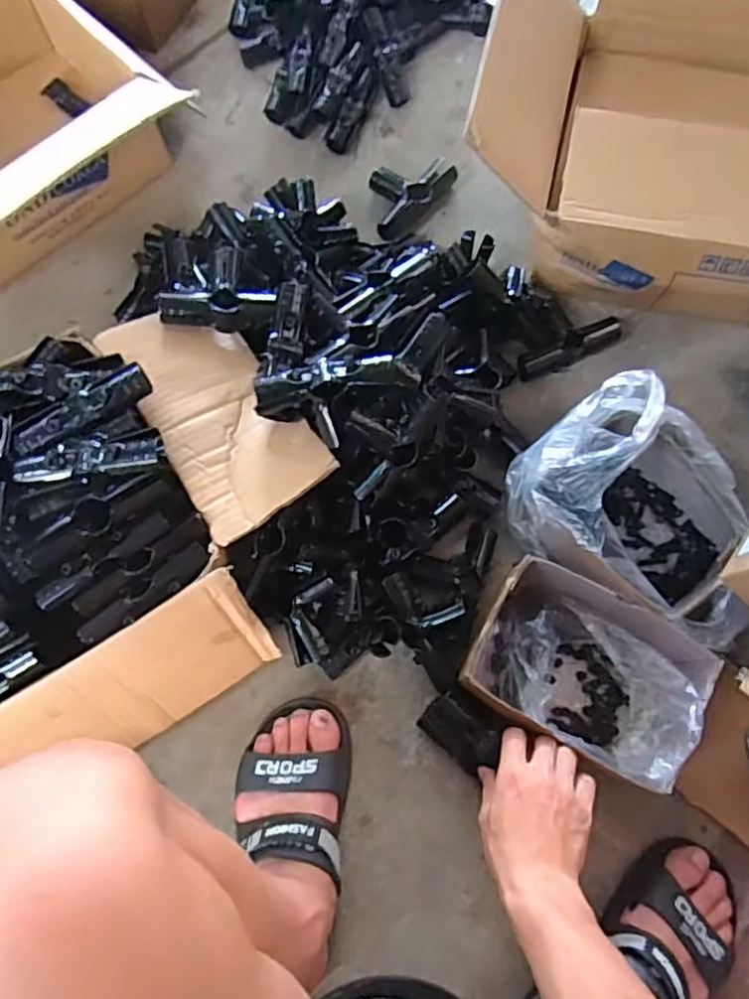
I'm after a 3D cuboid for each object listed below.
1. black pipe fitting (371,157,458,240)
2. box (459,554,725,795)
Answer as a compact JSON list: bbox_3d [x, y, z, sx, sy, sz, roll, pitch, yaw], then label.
[{"bbox_3d":[0.038,-0.406,0.866,0.142,0.029,0.083,-43,78,-12],"label":"black pipe fitting"},{"bbox_3d":[0.201,0.166,0.644,0.203,0.099,0.154,30,76,8],"label":"box"}]

